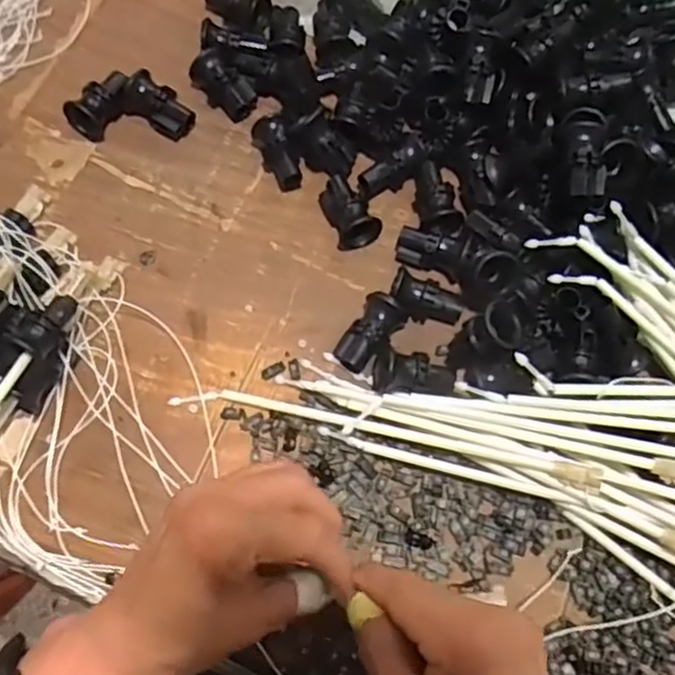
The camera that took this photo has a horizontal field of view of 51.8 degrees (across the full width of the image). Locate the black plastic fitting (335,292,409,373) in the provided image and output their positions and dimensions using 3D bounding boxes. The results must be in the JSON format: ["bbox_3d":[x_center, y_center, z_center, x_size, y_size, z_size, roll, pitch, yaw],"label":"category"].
[{"bbox_3d":[0.019,-0.003,0.430,0.026,0.021,0.050,35,73,11],"label":"black plastic fitting"}]

